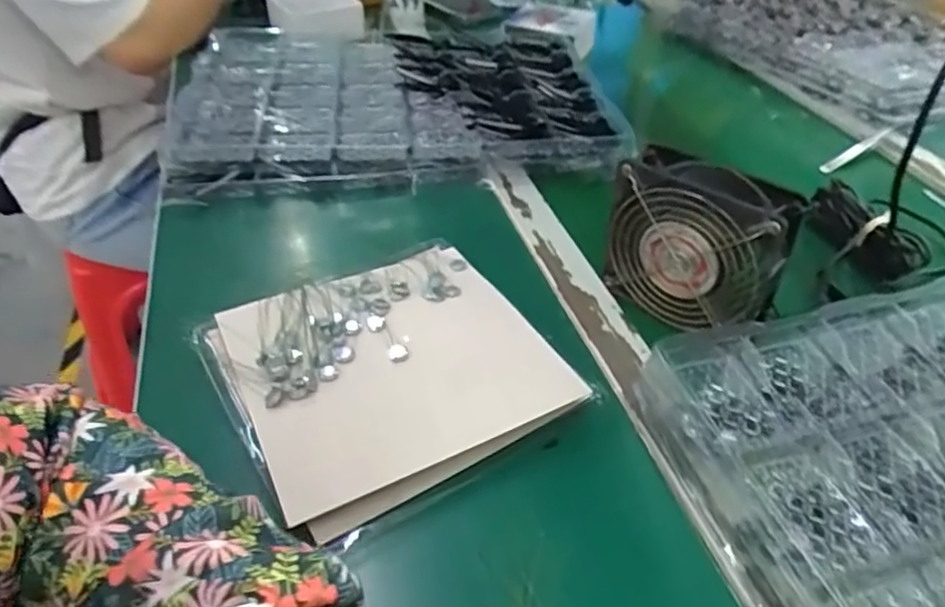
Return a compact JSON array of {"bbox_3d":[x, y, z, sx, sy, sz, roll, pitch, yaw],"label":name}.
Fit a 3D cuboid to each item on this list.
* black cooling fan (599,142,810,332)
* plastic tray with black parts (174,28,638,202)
[{"bbox_3d":[0.159,-0.041,0.466,0.050,0.104,0.116,-32,50,-33],"label":"black cooling fan"},{"bbox_3d":[-0.080,-0.228,0.709,0.451,0.035,0.333,-4,41,-6],"label":"plastic tray with black parts"}]

